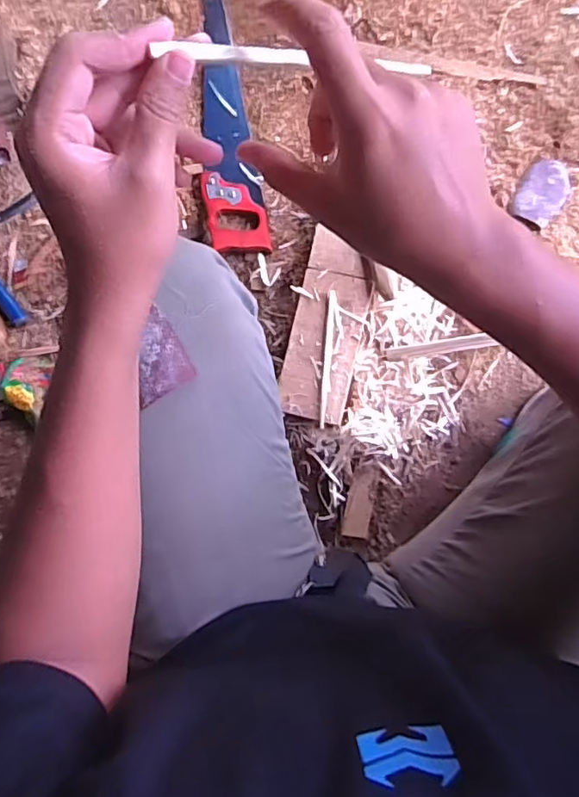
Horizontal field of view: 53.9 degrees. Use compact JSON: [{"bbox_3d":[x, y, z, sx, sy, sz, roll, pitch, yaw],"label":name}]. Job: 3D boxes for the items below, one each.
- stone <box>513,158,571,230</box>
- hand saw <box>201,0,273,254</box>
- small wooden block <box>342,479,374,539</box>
[{"bbox_3d":[0.371,-0.303,0.829,0.065,0.025,0.101,36,89,11],"label":"stone"},{"bbox_3d":[-0.110,-0.442,0.903,0.091,0.035,0.454,-11,82,7],"label":"hand saw"},{"bbox_3d":[0.100,0.158,0.813,0.035,0.009,0.082,10,85,8],"label":"small wooden block"}]

